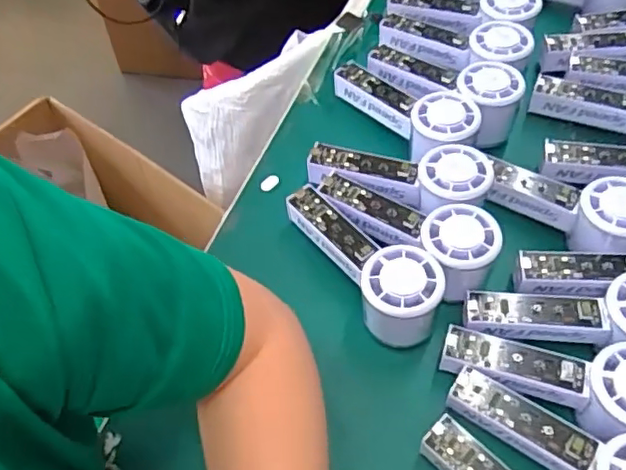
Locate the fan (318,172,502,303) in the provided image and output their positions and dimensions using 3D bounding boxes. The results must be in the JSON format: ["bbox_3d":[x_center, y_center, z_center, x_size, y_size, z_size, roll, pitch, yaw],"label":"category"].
[{"bbox_3d":[0.076,-0.011,0.465,0.059,0.060,0.148,-39,66,-22],"label":"fan"}]

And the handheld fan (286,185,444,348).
[{"bbox_3d":[0.040,0.016,0.449,0.056,0.063,0.153,-26,61,-16],"label":"handheld fan"}]

